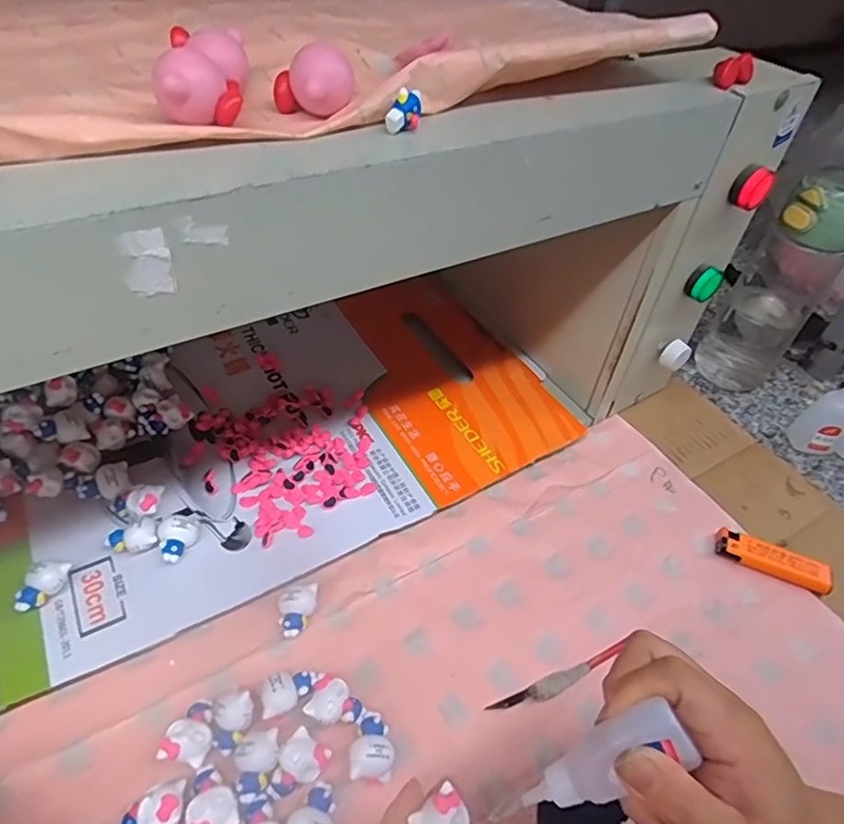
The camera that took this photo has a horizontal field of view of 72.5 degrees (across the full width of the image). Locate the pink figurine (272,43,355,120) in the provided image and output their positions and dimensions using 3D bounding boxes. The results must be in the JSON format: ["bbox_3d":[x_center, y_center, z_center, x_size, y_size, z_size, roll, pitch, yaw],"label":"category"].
[{"bbox_3d":[-0.049,-0.151,0.263,0.033,0.026,0.022,34,53,24],"label":"pink figurine"}]

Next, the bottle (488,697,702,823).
[{"bbox_3d":[0.070,0.153,0.243,0.091,0.015,0.024,-41,50,16],"label":"bottle"}]

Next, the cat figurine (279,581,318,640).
[{"bbox_3d":[-0.083,0.132,0.388,0.024,0.018,0.035,2,47,-3],"label":"cat figurine"}]

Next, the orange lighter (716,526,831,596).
[{"bbox_3d":[0.273,0.115,0.449,0.082,0.014,0.025,21,49,14],"label":"orange lighter"}]

